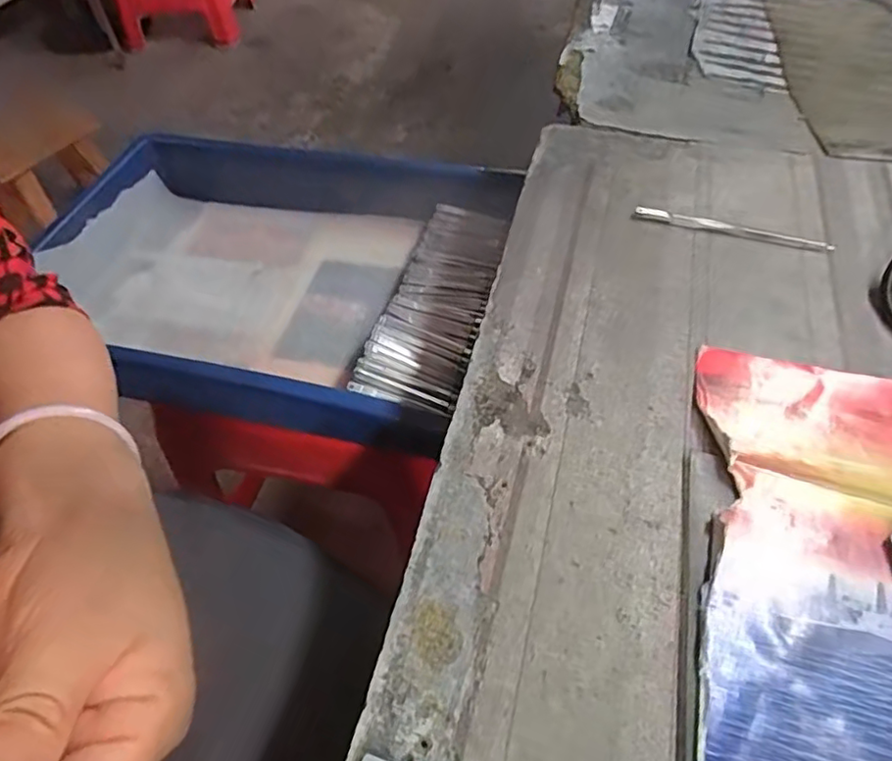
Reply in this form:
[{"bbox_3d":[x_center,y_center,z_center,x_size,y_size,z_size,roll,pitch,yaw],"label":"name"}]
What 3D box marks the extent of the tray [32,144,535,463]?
[{"bbox_3d":[-0.158,-0.094,0.545,0.396,0.076,0.283,10,53,10],"label":"tray"}]

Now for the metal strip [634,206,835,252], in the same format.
[{"bbox_3d":[0.166,-0.089,0.350,0.108,0.005,0.010,15,54,14],"label":"metal strip"}]

